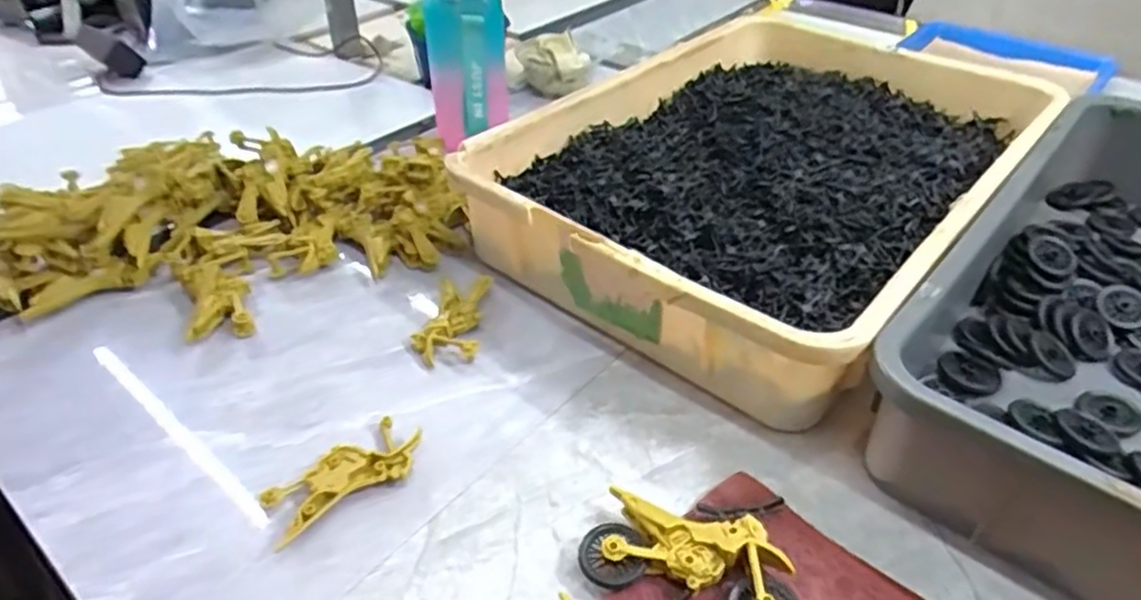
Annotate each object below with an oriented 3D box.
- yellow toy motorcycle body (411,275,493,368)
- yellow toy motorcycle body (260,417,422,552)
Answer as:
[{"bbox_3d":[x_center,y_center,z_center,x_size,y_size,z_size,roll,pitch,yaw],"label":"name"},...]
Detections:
[{"bbox_3d":[-0.094,0.014,0.567,0.048,0.018,0.087,2,39,4],"label":"yellow toy motorcycle body"},{"bbox_3d":[-0.141,0.110,0.449,0.099,0.014,0.045,-29,47,-30],"label":"yellow toy motorcycle body"}]

